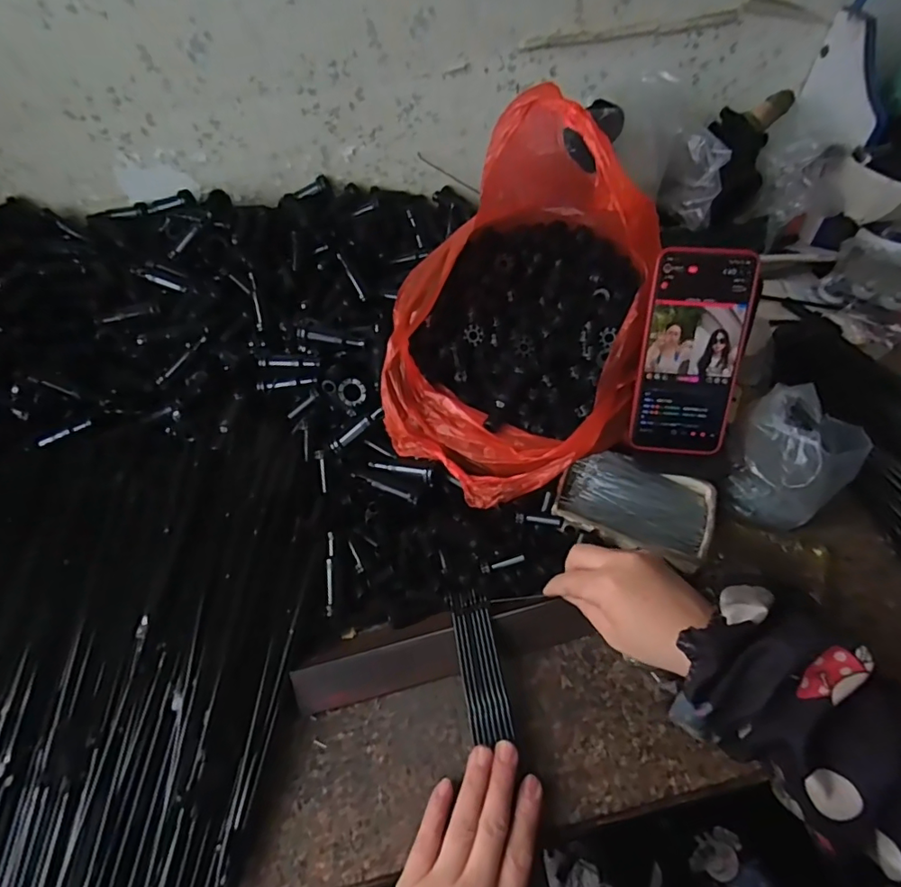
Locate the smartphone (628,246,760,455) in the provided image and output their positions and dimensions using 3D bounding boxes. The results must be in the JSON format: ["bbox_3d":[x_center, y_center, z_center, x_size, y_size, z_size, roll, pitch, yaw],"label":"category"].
[{"bbox_3d":[0.195,-0.071,0.428,0.080,0.163,0.005,2,18,7],"label":"smartphone"}]

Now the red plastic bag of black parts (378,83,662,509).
[{"bbox_3d":[0.063,-0.119,0.448,0.206,0.212,0.281,17,57,9],"label":"red plastic bag of black parts"}]

